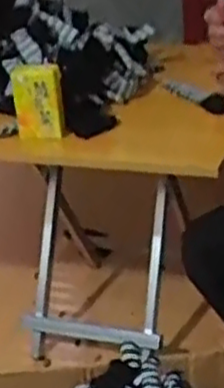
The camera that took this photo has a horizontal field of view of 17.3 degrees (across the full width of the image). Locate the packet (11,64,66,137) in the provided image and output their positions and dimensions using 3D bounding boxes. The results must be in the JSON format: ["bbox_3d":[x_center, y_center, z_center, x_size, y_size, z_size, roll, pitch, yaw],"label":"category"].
[{"bbox_3d":[-0.105,-0.135,1.054,0.080,0.106,0.024,12,31,33],"label":"packet"}]

